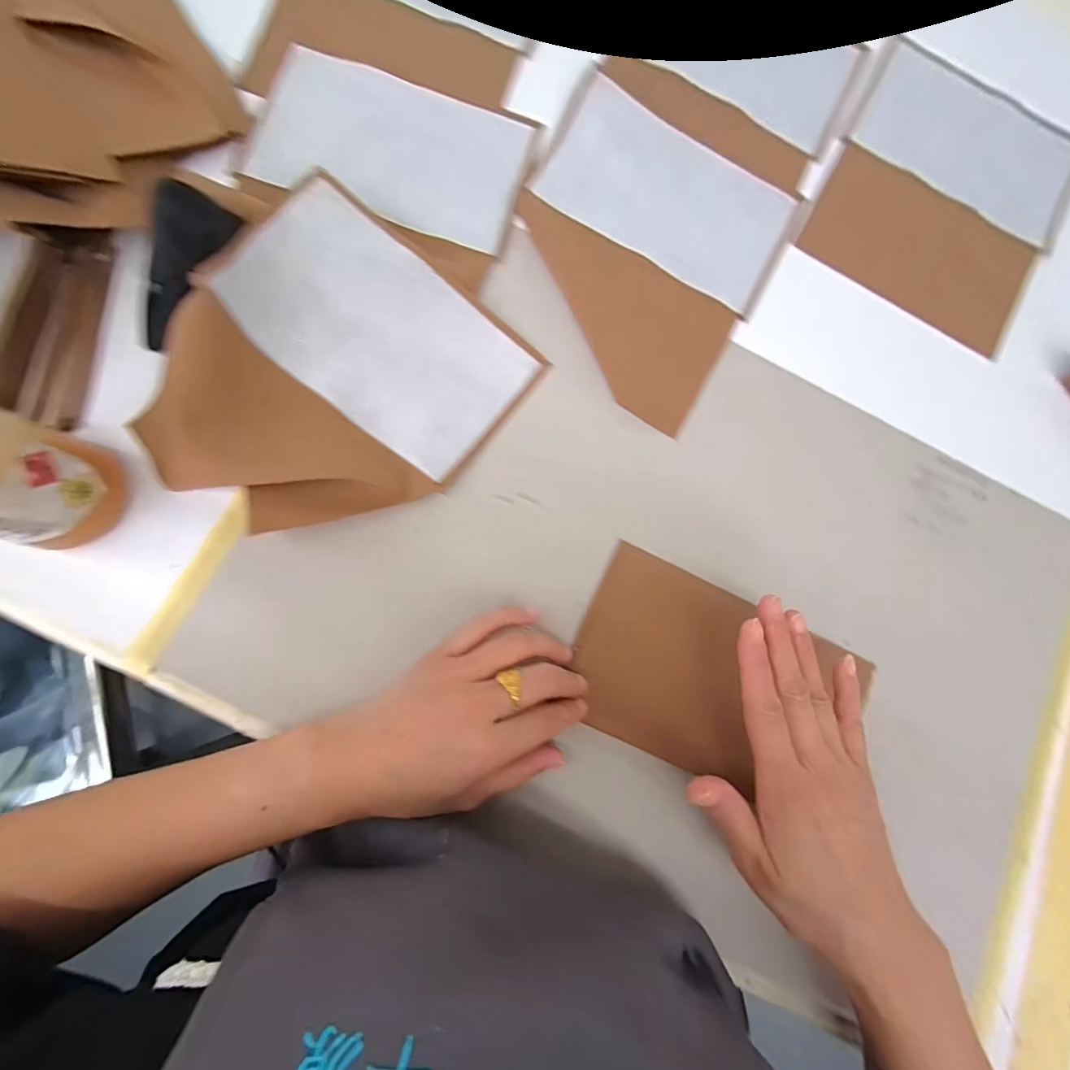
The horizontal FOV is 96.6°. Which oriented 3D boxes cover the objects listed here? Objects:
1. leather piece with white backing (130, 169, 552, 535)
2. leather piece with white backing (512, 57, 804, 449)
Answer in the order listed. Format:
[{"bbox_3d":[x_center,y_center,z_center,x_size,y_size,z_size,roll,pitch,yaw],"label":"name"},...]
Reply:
[{"bbox_3d":[-0.119,-0.093,0.290,0.177,0.036,0.205,36,81,0],"label":"leather piece with white backing"},{"bbox_3d":[0.074,-0.205,0.340,0.182,0.011,0.210,29,81,-1],"label":"leather piece with white backing"}]

